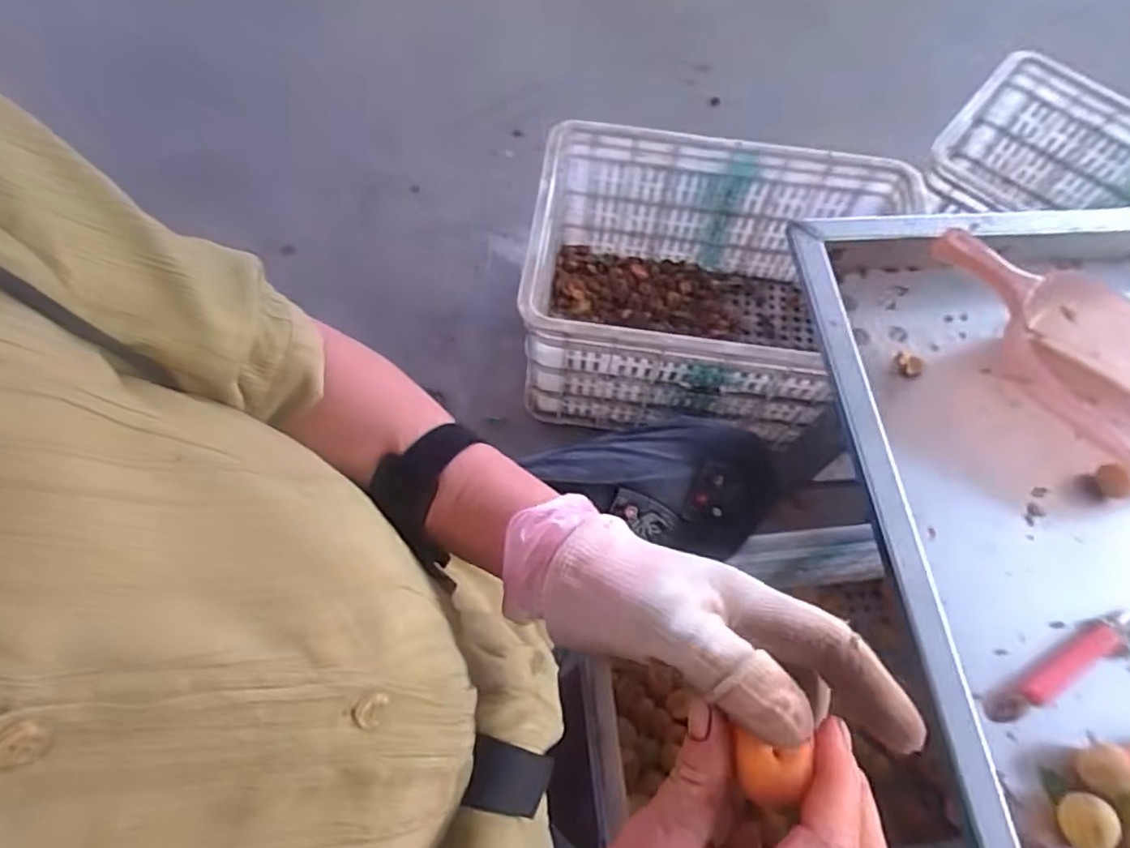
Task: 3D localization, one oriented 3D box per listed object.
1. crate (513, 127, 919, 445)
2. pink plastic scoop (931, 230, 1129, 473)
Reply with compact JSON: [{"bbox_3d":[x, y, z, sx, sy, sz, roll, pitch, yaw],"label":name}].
[{"bbox_3d":[0.215,-0.191,0.962,0.526,0.270,0.356,7,64,1],"label":"crate"},{"bbox_3d":[0.502,-0.090,0.614,0.179,0.090,0.283,-31,70,-16],"label":"pink plastic scoop"}]

